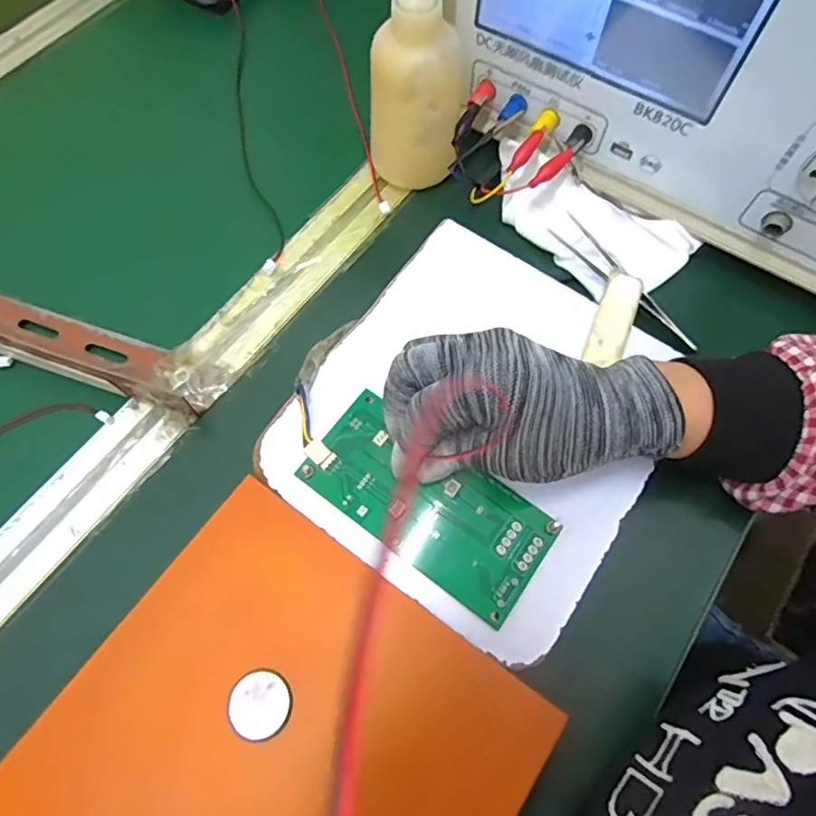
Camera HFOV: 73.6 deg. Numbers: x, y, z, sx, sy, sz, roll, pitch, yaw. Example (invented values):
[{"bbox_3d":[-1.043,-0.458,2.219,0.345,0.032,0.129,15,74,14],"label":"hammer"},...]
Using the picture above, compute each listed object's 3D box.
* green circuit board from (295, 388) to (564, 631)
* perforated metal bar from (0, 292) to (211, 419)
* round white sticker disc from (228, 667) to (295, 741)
[{"bbox_3d":[0.009,0.052,0.296,0.134,0.007,0.069,31,73,11],"label":"green circuit board"},{"bbox_3d":[-0.305,-0.072,0.354,0.387,0.032,0.050,18,71,8],"label":"perforated metal bar"},{"bbox_3d":[-0.069,0.140,0.257,0.029,0.004,0.029,-1,69,1],"label":"round white sticker disc"}]

